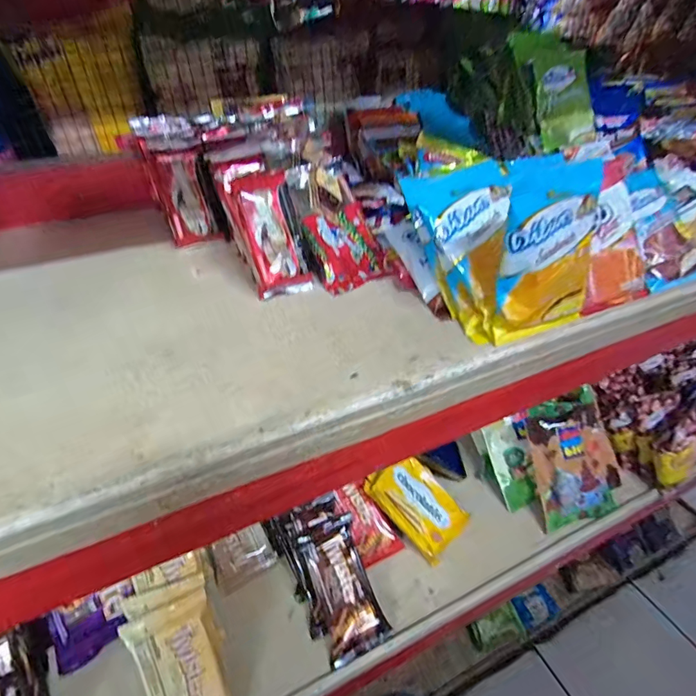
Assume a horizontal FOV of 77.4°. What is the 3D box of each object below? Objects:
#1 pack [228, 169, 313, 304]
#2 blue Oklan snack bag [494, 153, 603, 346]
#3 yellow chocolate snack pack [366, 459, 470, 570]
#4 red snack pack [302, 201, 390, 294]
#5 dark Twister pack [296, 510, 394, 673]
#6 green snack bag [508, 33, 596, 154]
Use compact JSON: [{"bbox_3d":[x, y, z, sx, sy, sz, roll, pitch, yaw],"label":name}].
[{"bbox_3d":[-0.055,-0.082,0.321,0.040,0.087,0.015,-25,15,-29],"label":"pack"},{"bbox_3d":[0.121,-0.060,0.264,0.067,0.101,0.028,-20,40,-24],"label":"blue Oklan snack bag"},{"bbox_3d":[0.094,0.206,0.591,0.130,0.011,0.099,46,46,10],"label":"yellow chocolate snack pack"},{"bbox_3d":[-0.001,-0.081,0.352,0.058,0.065,0.007,-24,-2,-25],"label":"red snack pack"},{"bbox_3d":[-0.006,0.274,0.501,0.068,0.020,0.139,-15,70,-18],"label":"dark Twister pack"},{"bbox_3d":[0.219,-0.272,0.451,0.065,0.127,0.020,-14,1,-9],"label":"green snack bag"}]

